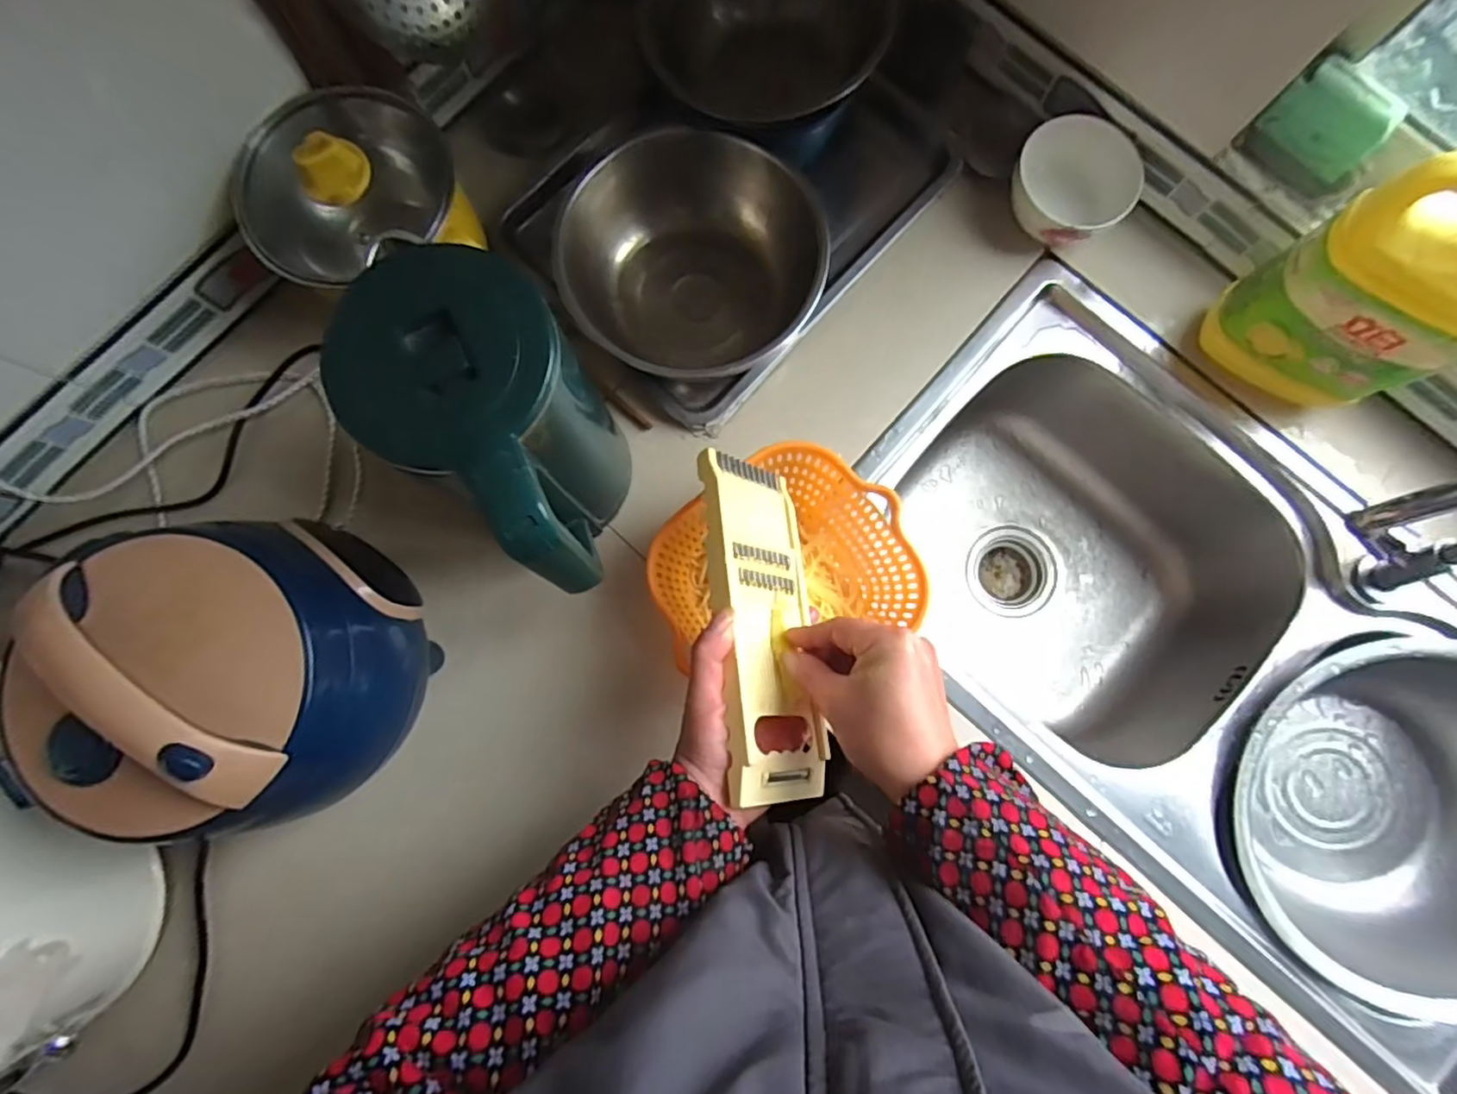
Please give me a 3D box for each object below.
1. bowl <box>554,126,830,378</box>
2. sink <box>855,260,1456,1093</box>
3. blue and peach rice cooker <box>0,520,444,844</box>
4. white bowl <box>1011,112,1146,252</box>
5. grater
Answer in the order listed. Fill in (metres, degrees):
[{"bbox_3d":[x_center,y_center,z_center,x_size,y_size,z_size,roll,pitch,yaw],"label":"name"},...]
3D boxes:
[{"bbox_3d":[-0.029,-0.239,0.555,0.207,0.097,0.170,17,82,2],"label":"bowl"},{"bbox_3d":[0.460,0.113,0.673,0.738,0.211,0.401,41,84,5],"label":"sink"},{"bbox_3d":[-0.335,0.086,0.449,0.179,0.182,0.195,5,82,1],"label":"blue and peach rice cooker"},{"bbox_3d":[0.312,-0.326,0.596,0.107,0.059,0.099,0,82,0],"label":"white bowl"},{"bbox_3d":[0.027,0.049,0.454,0.010,0.089,0.238,-22,64,38],"label":"grater"}]

